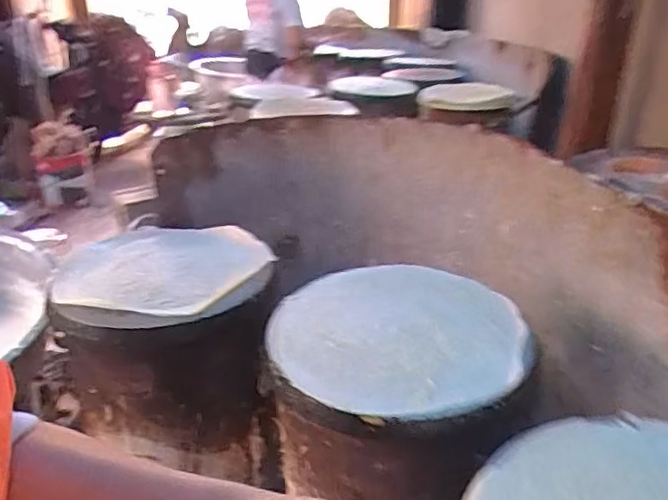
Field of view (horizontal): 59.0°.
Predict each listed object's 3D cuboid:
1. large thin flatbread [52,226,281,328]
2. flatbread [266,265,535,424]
[{"bbox_3d":[-0.310,0.027,1.054,0.352,0.036,0.383,-12,29,-26],"label":"large thin flatbread"},{"bbox_3d":[0.089,0.114,0.847,0.348,0.011,0.342,-3,28,2],"label":"flatbread"}]

